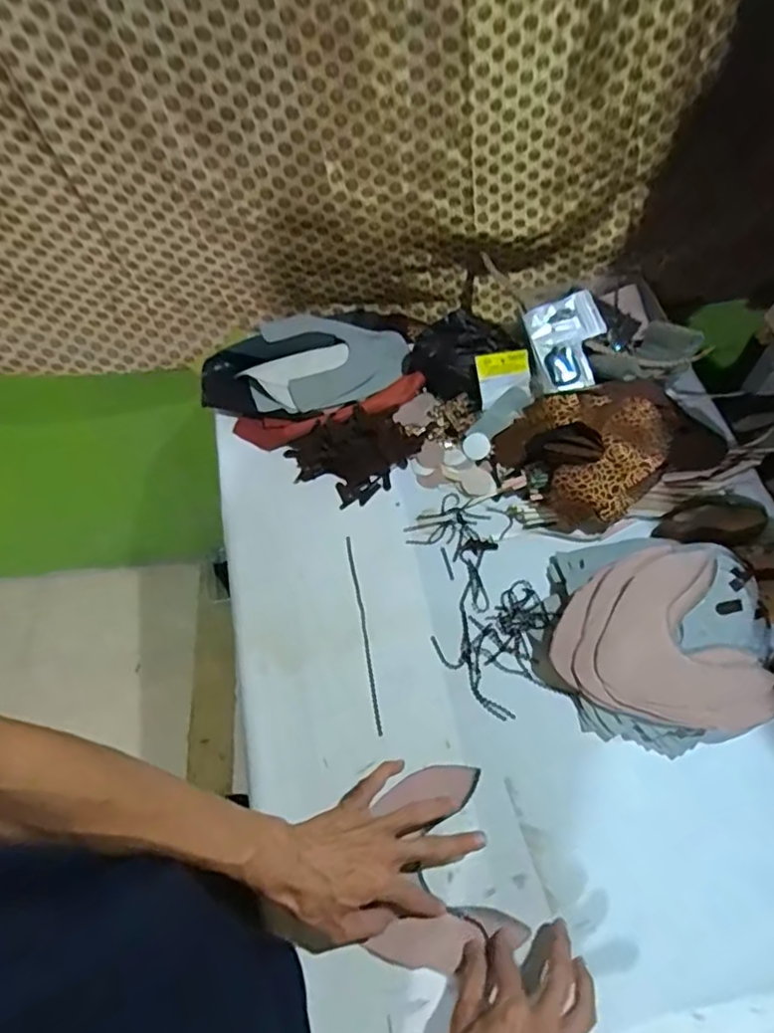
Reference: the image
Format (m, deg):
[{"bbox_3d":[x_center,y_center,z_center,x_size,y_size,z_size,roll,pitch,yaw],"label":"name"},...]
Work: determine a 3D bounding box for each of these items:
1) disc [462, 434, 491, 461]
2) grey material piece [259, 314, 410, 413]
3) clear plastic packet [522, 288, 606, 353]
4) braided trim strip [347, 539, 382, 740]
[{"bbox_3d":[0.118,-0.092,0.805,0.035,0.004,0.036,-2,76,9],"label":"disc"},{"bbox_3d":[-0.067,-0.244,0.886,0.190,0.037,0.164,-24,61,-12],"label":"grey material piece"},{"bbox_3d":[0.249,-0.276,0.863,0.102,0.015,0.072,-18,73,2],"label":"clear plastic packet"},{"bbox_3d":[-0.027,0.129,0.700,0.008,0.005,0.236,-9,59,-4],"label":"braided trim strip"}]

